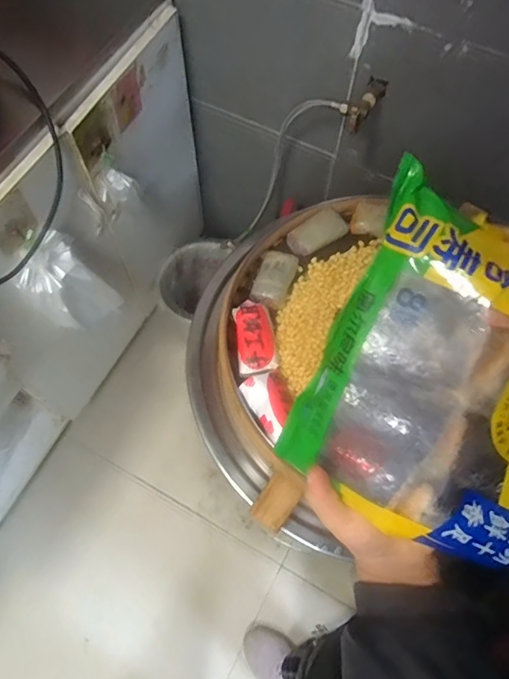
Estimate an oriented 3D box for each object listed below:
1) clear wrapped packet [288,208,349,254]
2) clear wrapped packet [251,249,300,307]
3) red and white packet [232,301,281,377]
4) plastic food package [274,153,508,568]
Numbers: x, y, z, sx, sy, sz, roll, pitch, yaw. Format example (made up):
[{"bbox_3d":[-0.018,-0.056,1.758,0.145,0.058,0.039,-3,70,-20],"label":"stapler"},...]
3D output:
[{"bbox_3d":[0.104,-0.175,0.798,0.092,0.026,0.061,-32,71,-14],"label":"clear wrapped packet"},{"bbox_3d":[0.032,-0.101,0.765,0.055,0.024,0.101,19,67,7],"label":"clear wrapped packet"},{"bbox_3d":[0.003,-0.001,0.722,0.058,0.032,0.112,-6,67,-4],"label":"red and white packet"},{"bbox_3d":[0.134,0.033,0.299,0.185,0.043,0.201,24,107,7],"label":"plastic food package"}]

